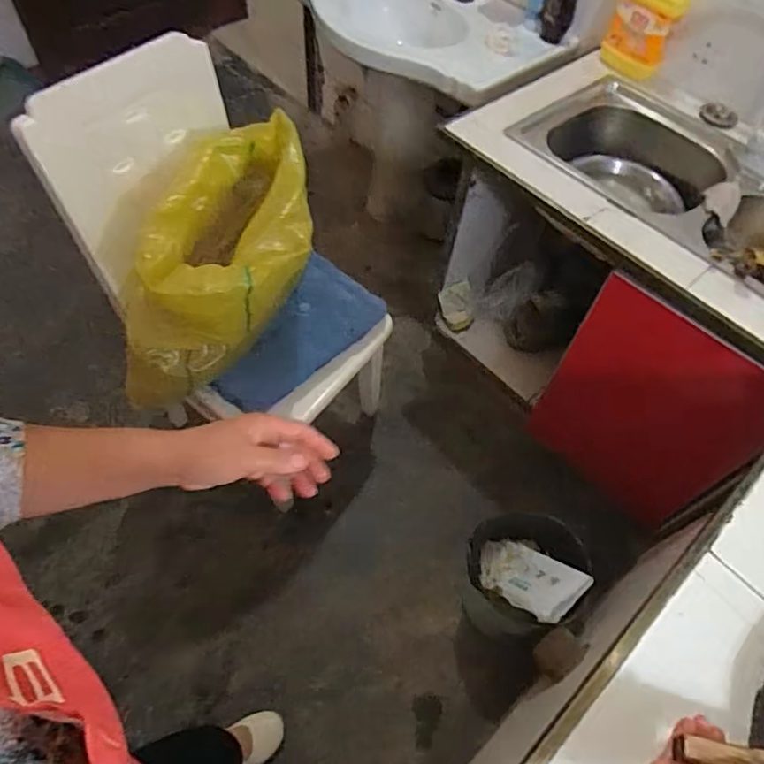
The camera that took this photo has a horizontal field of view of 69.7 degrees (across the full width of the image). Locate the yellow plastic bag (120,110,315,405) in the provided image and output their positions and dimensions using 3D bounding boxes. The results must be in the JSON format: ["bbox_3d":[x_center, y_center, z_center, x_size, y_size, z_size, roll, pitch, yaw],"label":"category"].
[{"bbox_3d":[-0.322,-0.252,1.058,0.356,0.260,0.440,-3,56,-6],"label":"yellow plastic bag"}]

